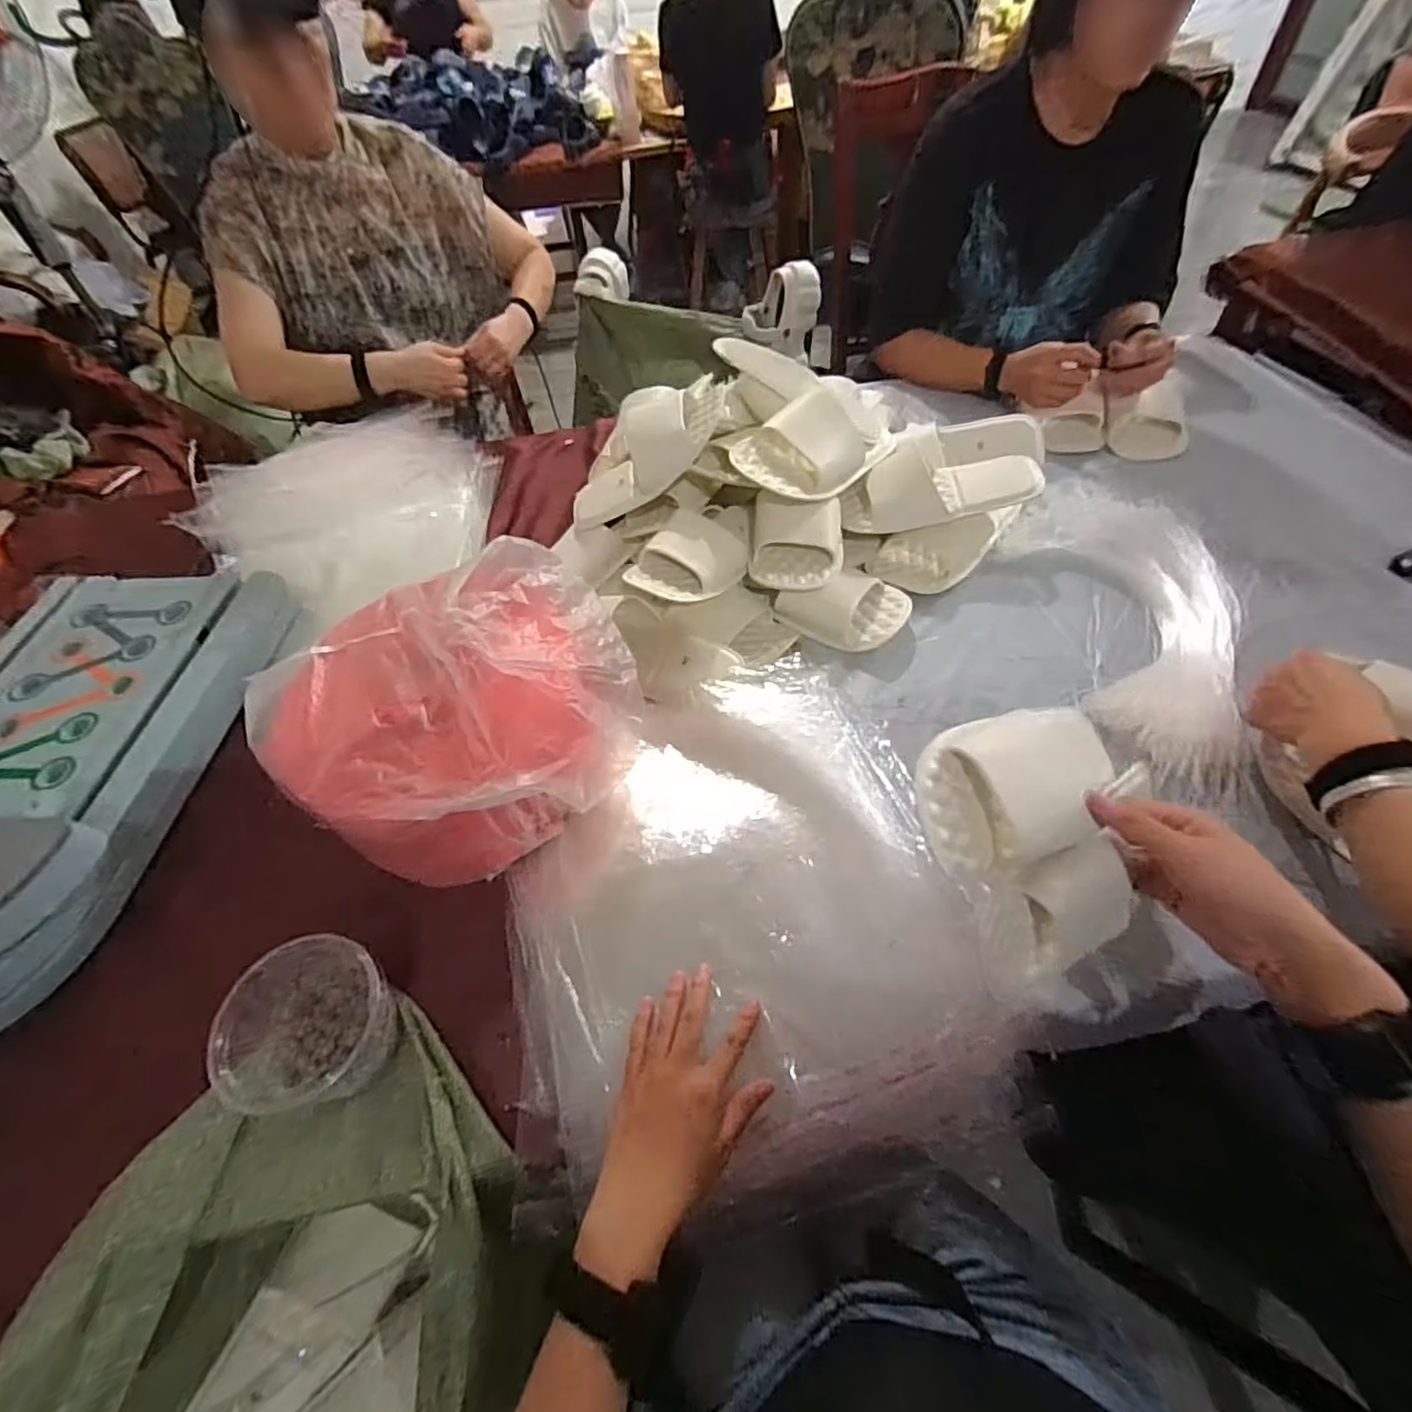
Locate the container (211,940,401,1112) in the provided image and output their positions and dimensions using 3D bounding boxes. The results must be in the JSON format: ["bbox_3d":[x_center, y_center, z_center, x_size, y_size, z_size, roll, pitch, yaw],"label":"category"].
[{"bbox_3d":[-0.296,0.239,0.483,0.113,0.060,0.108,-2,52,3],"label":"container"}]

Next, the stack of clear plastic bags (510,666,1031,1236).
[{"bbox_3d":[0.020,0.159,0.539,0.355,0.033,0.394,-13,57,-3],"label":"stack of clear plastic bags"}]

